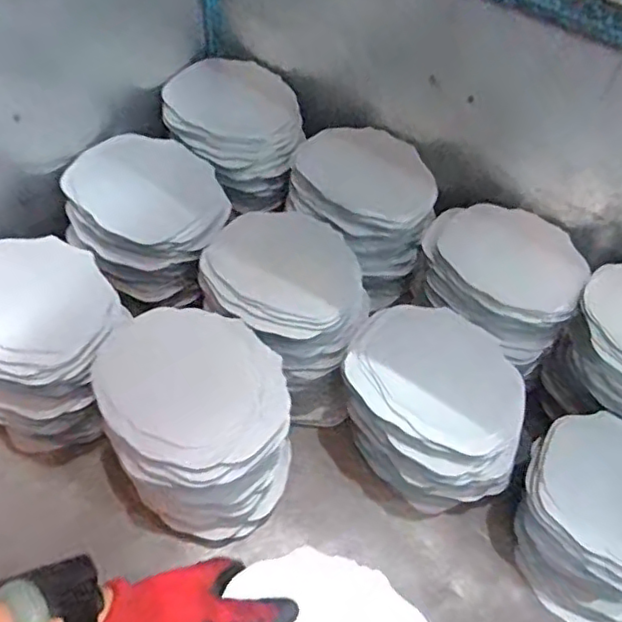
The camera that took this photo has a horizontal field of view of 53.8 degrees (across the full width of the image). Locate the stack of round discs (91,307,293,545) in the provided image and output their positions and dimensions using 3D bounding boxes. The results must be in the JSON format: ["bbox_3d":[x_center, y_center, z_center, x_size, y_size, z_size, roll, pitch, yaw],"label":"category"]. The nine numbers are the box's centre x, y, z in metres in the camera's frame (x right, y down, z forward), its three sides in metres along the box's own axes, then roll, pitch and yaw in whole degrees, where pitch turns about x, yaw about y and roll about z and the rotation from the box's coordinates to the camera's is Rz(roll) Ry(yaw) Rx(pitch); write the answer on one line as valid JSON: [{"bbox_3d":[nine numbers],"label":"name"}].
[{"bbox_3d":[-0.107,0.112,0.598,0.152,0.150,0.188,-24,61,-20],"label":"stack of round discs"}]

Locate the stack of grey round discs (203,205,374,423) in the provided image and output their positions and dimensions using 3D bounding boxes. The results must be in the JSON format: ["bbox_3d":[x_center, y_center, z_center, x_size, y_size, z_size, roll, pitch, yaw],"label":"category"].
[{"bbox_3d":[-0.023,0.004,0.675,0.194,0.146,0.145,32,59,16],"label":"stack of grey round discs"}]

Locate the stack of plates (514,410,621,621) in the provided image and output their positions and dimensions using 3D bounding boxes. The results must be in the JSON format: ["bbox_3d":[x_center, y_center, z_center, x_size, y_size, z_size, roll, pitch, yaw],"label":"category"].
[{"bbox_3d":[0.282,0.208,0.598,0.170,0.116,0.181,14,56,4],"label":"stack of plates"}]

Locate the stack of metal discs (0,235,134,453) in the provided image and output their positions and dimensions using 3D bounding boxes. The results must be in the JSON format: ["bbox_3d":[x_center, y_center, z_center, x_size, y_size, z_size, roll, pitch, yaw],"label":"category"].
[{"bbox_3d":[-0.269,0.045,0.635,0.150,0.180,0.162,-27,62,-21],"label":"stack of metal discs"}]

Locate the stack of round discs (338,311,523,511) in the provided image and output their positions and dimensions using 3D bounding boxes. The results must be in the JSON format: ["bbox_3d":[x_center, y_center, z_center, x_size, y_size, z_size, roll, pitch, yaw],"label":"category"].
[{"bbox_3d":[0.112,0.106,0.638,0.162,0.145,0.170,-5,56,-8],"label":"stack of round discs"}]

